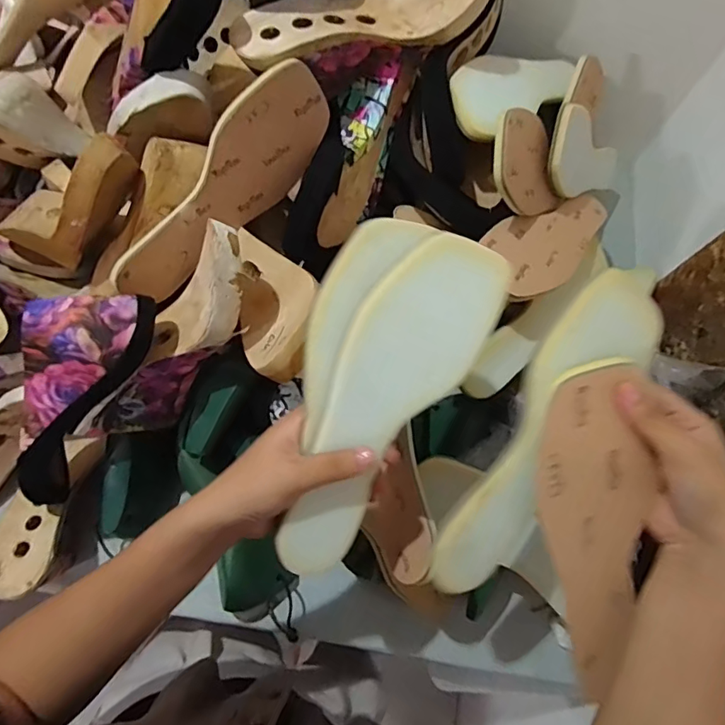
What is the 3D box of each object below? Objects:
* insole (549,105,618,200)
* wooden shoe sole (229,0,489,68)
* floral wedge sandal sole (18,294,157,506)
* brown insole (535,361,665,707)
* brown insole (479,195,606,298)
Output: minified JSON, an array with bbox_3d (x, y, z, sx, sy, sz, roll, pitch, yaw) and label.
[{"bbox_3d":[0.257,-0.224,0.565,0.008,0.233,0.078,25,109,33],"label":"insole"},{"bbox_3d":[0.000,-0.301,0.420,0.231,0.036,0.082,-24,74,-10],"label":"wooden shoe sole"},{"bbox_3d":[-0.240,0.020,0.409,0.073,0.067,0.180,36,110,9],"label":"floral wedge sandal sole"},{"bbox_3d":[0.157,0.115,0.334,0.071,0.015,0.223,-5,97,-4],"label":"brown insole"},{"bbox_3d":[0.208,-0.140,0.526,0.084,0.017,0.214,45,57,12],"label":"brown insole"}]

